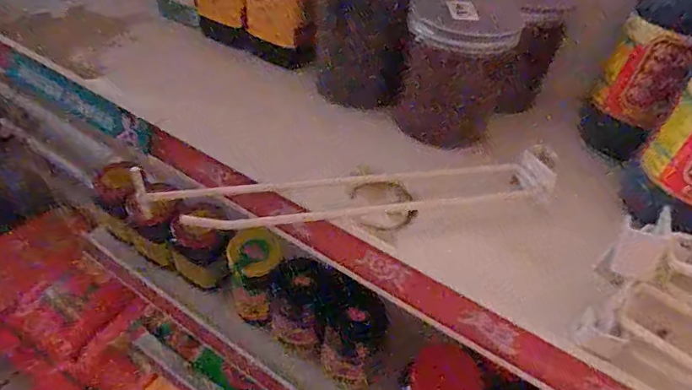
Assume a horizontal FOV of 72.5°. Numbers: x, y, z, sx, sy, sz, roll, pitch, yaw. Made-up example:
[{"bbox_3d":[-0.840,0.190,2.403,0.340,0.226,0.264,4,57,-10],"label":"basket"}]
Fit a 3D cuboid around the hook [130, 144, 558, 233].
[{"bbox_3d":[0.007,-0.005,0.328,0.296,0.020,0.057,-4,46,-10],"label":"hook"}]

